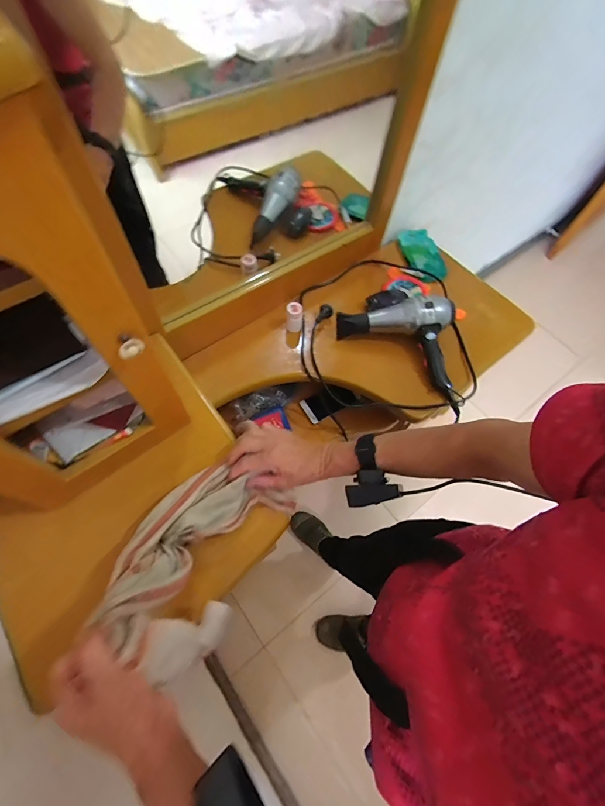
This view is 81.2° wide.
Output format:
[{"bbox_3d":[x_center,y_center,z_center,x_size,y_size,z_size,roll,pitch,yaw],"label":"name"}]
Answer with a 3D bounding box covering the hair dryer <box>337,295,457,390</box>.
[{"bbox_3d":[0.209,-0.163,0.762,0.266,0.074,0.182,18,65,6],"label":"hair dryer"}]

